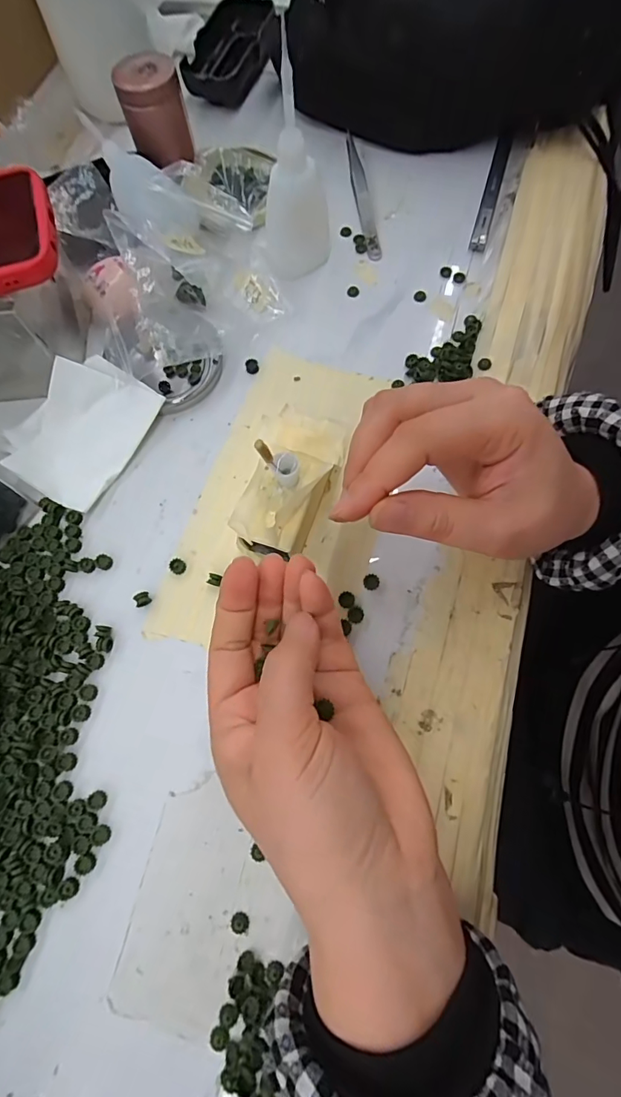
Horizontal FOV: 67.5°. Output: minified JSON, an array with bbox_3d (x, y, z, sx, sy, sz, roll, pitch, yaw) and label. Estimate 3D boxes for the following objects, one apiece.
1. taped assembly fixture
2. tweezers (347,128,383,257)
[{"bbox_3d":[-0.011,-0.036,0.242,0.043,0.025,0.087,15,73,7],"label":"taped assembly fixture"},{"bbox_3d":[0.039,-0.271,0.354,0.011,0.005,0.126,-8,72,-1],"label":"tweezers"}]

